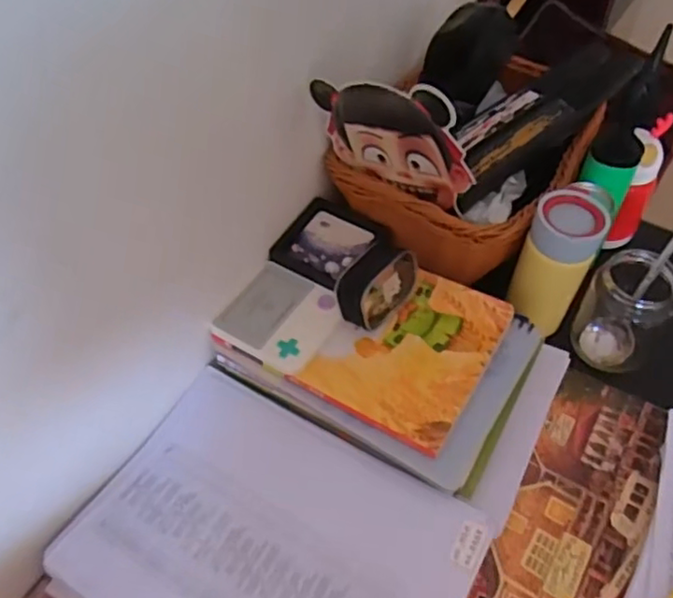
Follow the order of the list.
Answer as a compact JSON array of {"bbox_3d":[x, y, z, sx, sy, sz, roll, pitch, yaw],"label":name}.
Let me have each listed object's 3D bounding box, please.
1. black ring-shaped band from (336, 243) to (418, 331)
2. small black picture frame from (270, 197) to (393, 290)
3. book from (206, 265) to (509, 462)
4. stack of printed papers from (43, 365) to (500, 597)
[{"bbox_3d":[0.037,-0.015,0.597,0.042,0.058,0.089,33,61,24],"label":"black ring-shaped band"},{"bbox_3d":[-0.008,-0.058,0.657,0.090,0.013,0.094,28,59,21],"label":"small black picture frame"},{"bbox_3d":[0.025,0.023,0.605,0.236,0.016,0.165,26,58,20],"label":"book"},{"bbox_3d":[-0.054,0.203,0.511,0.293,0.024,0.219,26,58,20],"label":"stack of printed papers"}]

